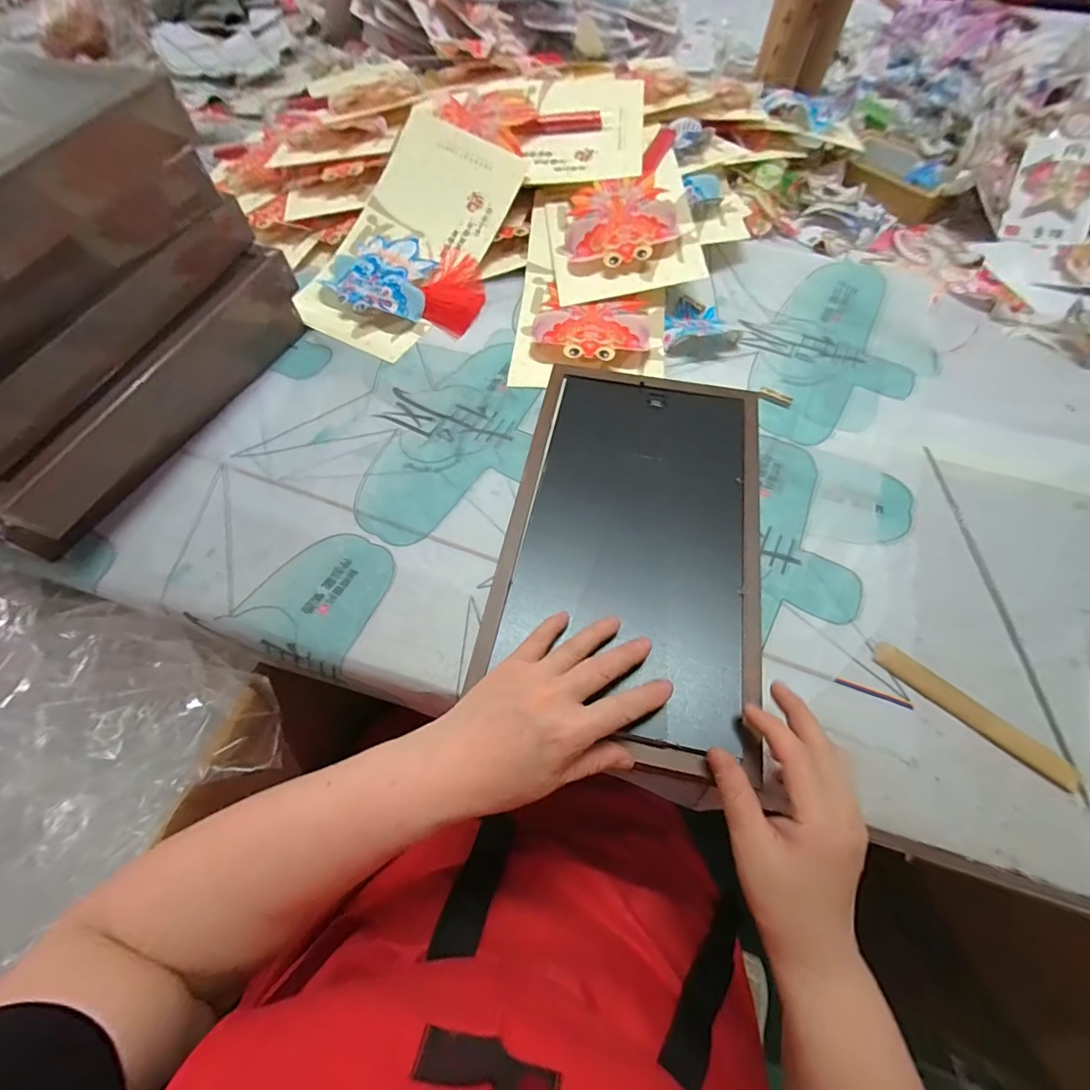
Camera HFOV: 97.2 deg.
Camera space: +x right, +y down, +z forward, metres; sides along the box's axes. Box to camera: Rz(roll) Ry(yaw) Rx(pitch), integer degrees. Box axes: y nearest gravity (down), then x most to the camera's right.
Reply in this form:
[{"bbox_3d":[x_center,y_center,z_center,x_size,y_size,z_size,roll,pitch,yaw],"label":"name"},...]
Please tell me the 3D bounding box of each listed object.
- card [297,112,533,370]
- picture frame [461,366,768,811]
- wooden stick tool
[{"bbox_3d":[-0.162,-0.377,0.597,0.189,0.041,0.321,26,81,4],"label":"card"},{"bbox_3d":[0.072,-0.009,0.387,0.199,0.025,0.352,10,65,5],"label":"picture frame"},{"bbox_3d":[0.318,0.124,0.357,0.142,0.007,0.020,36,68,18],"label":"wooden stick tool"}]

